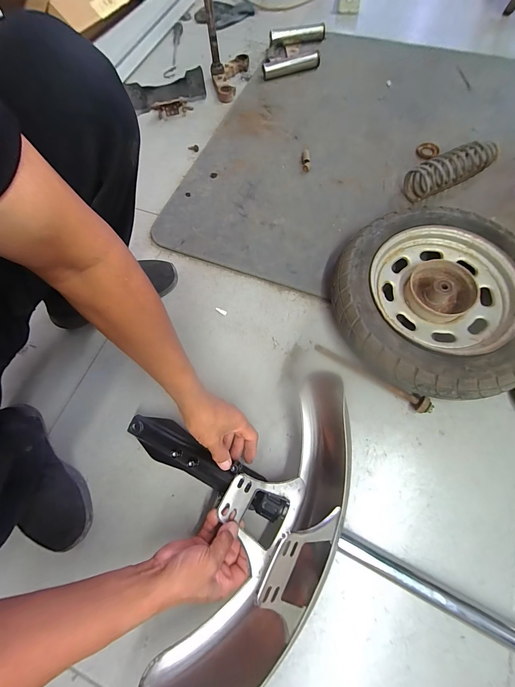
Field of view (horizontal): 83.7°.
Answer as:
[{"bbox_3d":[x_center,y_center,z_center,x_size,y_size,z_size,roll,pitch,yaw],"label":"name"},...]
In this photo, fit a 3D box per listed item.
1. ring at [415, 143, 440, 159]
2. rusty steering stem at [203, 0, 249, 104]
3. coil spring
[{"bbox_3d":[0.444,-0.504,0.751,0.051,0.006,0.059,37,73,15],"label":"ring"},{"bbox_3d":[-0.084,-0.860,0.814,0.119,0.198,0.202,-6,68,1],"label":"rusty steering stem"},{"bbox_3d":[0.463,-0.415,0.693,0.228,0.058,0.075,-29,70,-10],"label":"coil spring"}]

